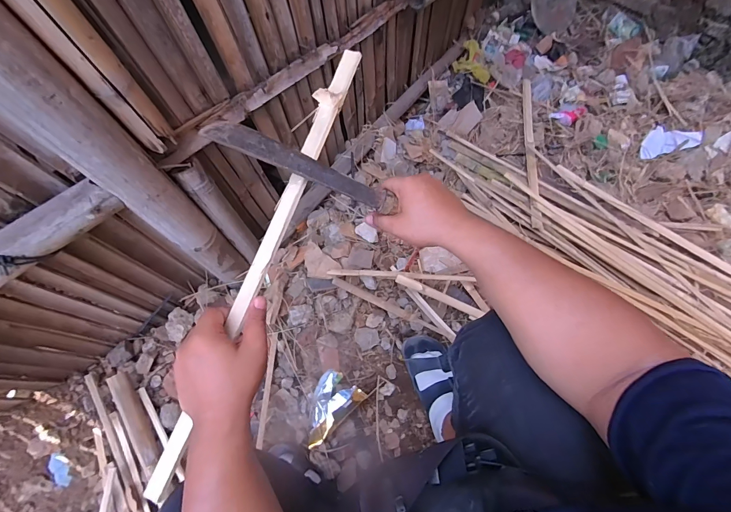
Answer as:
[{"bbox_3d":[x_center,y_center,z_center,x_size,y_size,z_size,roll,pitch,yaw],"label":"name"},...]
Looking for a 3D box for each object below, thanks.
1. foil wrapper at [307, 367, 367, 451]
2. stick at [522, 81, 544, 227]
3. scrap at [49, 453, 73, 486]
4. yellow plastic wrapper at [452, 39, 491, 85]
[{"bbox_3d":[-0.085,0.316,0.693,0.149,0.016,0.094,-46,66,-4],"label":"foil wrapper"},{"bbox_3d":[0.471,-0.317,0.928,0.027,0.012,0.545,8,65,3],"label":"stick"},{"bbox_3d":[-0.573,0.403,0.616,0.028,0.004,0.062,-30,86,-38],"label":"scrap"},{"bbox_3d":[0.346,-0.636,1.073,0.101,0.039,0.175,-11,66,-5],"label":"yellow plastic wrapper"}]

